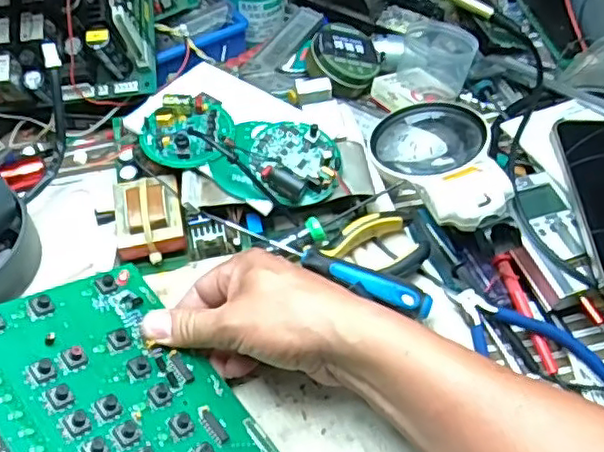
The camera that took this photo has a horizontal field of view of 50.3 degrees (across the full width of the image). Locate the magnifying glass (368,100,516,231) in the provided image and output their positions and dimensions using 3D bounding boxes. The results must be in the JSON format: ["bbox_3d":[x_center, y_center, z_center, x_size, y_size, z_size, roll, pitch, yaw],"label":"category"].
[{"bbox_3d":[0.108,-0.050,0.510,0.095,0.049,0.163,-8,36,-8],"label":"magnifying glass"}]

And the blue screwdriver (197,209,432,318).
[{"bbox_3d":[0.010,0.026,0.448,0.165,0.020,0.021,21,54,14],"label":"blue screwdriver"}]

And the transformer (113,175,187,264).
[{"bbox_3d":[-0.114,-0.006,0.479,0.048,0.033,0.054,-8,53,-8],"label":"transformer"}]

